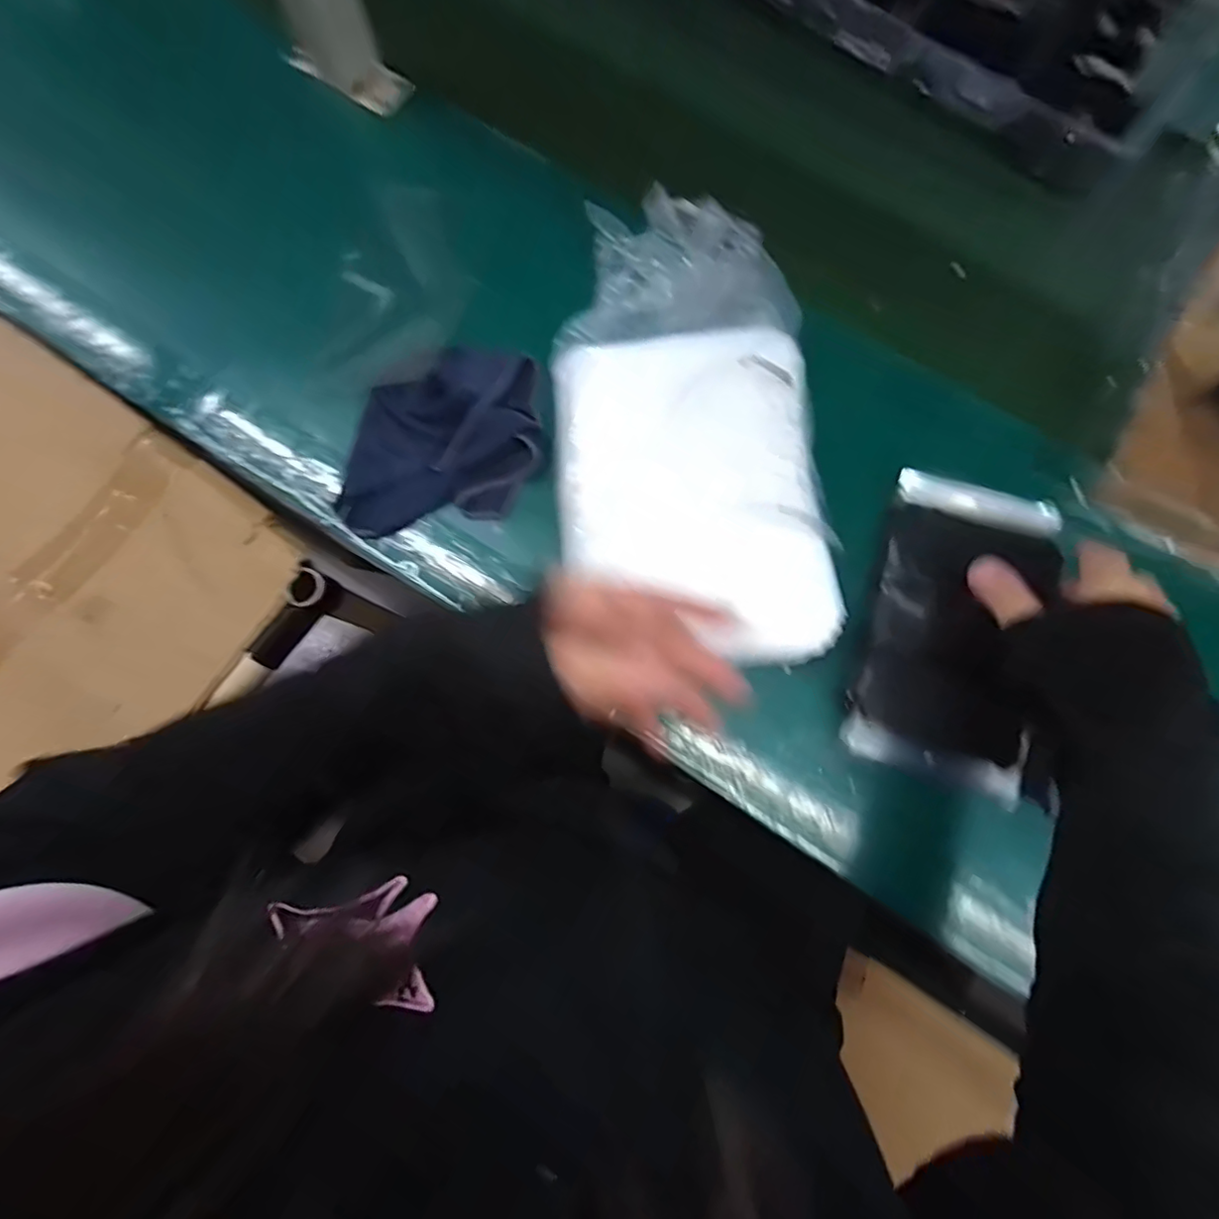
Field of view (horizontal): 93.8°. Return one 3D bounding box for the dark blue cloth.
[{"bbox_3d":[-0.123,-0.122,0.411,0.144,0.030,0.117,-9,78,-1],"label":"dark blue cloth"}]

